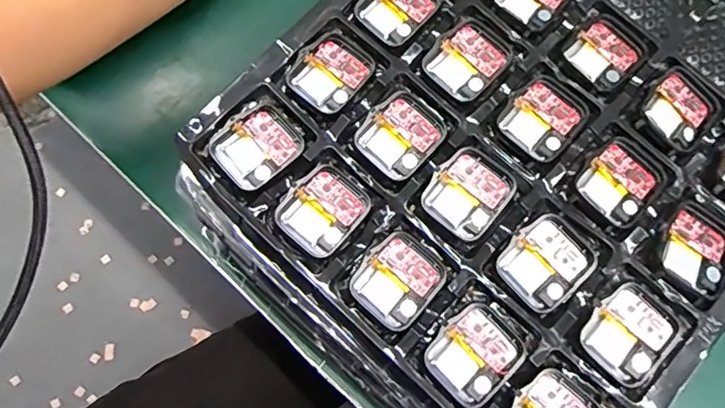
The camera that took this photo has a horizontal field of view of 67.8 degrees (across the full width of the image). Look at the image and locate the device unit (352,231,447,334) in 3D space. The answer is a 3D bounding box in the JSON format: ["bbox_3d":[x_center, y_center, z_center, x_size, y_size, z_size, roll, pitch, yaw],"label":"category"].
[{"bbox_3d":[0.018,0.038,0.266,0.036,0.005,0.042,40,81,9],"label":"device unit"}]

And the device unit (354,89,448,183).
[{"bbox_3d":[0.021,-0.036,0.284,0.037,0.005,0.043,42,81,9],"label":"device unit"}]

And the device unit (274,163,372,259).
[{"bbox_3d":[-0.019,0.003,0.274,0.036,0.006,0.043,40,81,9],"label":"device unit"}]

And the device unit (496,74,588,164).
[{"bbox_3d":[0.096,-0.046,0.285,0.037,0.005,0.041,43,81,9],"label":"device unit"}]

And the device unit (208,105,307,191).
[{"bbox_3d":[-0.055,-0.029,0.281,0.037,0.007,0.042,43,81,9],"label":"device unit"}]

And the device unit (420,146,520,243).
[{"bbox_3d":[0.054,-0.006,0.274,0.037,0.004,0.041,40,81,9],"label":"device unit"}]

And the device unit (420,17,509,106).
[{"bbox_3d":[0.057,-0.079,0.292,0.042,0.004,0.037,-44,80,-8],"label":"device unit"}]

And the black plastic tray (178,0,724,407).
[{"bbox_3d":[0.086,-0.033,0.288,0.259,0.024,0.302,43,81,9],"label":"black plastic tray"}]

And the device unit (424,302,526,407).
[{"bbox_3d":[0.054,0.072,0.258,0.042,0.005,0.036,-43,80,-8],"label":"device unit"}]

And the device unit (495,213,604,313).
[{"bbox_3d":[0.091,0.028,0.265,0.043,0.004,0.037,-39,80,-8],"label":"device unit"}]

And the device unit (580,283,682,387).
[{"bbox_3d":[0.128,0.062,0.259,0.035,0.006,0.041,42,81,9],"label":"device unit"}]

